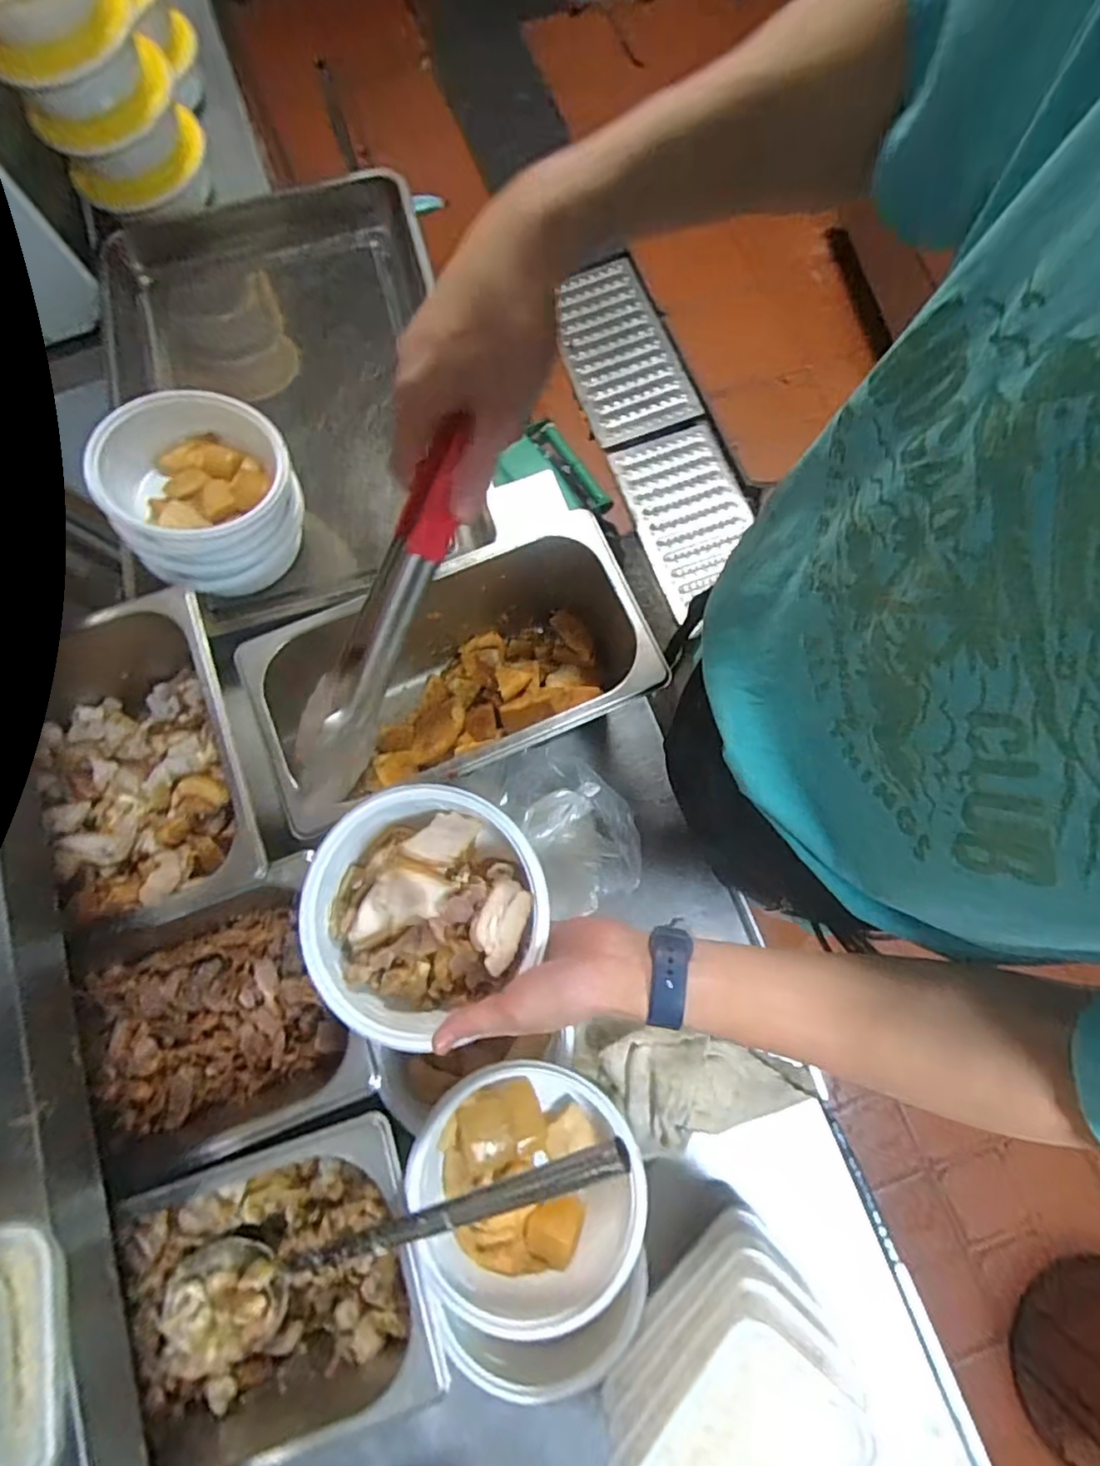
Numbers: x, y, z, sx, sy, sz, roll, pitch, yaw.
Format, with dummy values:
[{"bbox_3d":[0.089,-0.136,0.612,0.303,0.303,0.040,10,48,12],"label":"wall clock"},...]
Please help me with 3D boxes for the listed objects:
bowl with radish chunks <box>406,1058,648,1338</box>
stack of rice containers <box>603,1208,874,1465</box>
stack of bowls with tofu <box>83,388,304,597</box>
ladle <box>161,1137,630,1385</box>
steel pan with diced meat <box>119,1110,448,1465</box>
[{"bbox_3d":[-0.014,0.338,0.477,0.165,0.064,0.168,0,76,1],"label":"bowl with radish chunks"},{"bbox_3d":[0.128,0.482,0.455,0.119,0.137,0.190,38,80,9],"label":"stack of rice containers"},{"bbox_3d":[-0.343,-0.246,0.626,0.166,0.102,0.175,-31,78,-6],"label":"stack of bowls with tofu"},{"bbox_3d":[-0.110,0.337,0.418,0.376,0.054,0.079,-32,77,16],"label":"ladle"},{"bbox_3d":[-0.190,0.389,0.453,0.213,0.087,0.178,-18,77,-3],"label":"steel pan with diced meat"}]

